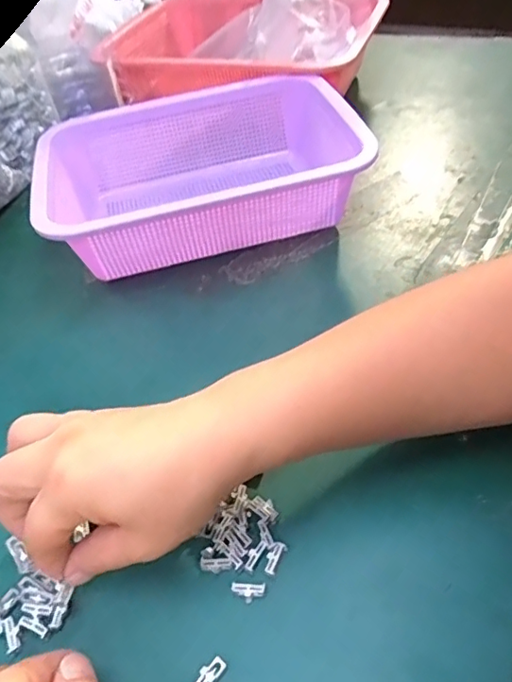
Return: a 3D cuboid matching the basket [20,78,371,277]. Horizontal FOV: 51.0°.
[{"bbox_3d":[-0.048,-0.142,0.473,0.262,0.084,0.177,-13,46,-5],"label":"basket"}]

